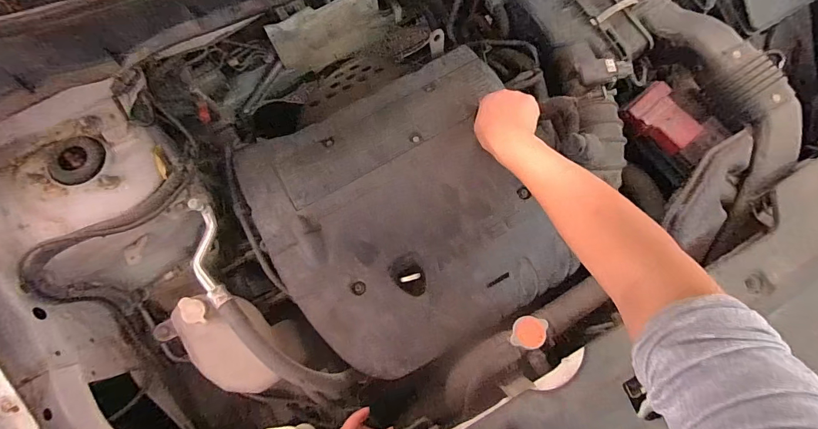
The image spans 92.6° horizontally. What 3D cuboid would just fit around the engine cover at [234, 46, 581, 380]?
[{"bbox_3d":[-0.001,-0.006,0.611,0.418,0.056,0.424,-27,79,-4],"label":"engine cover"}]

